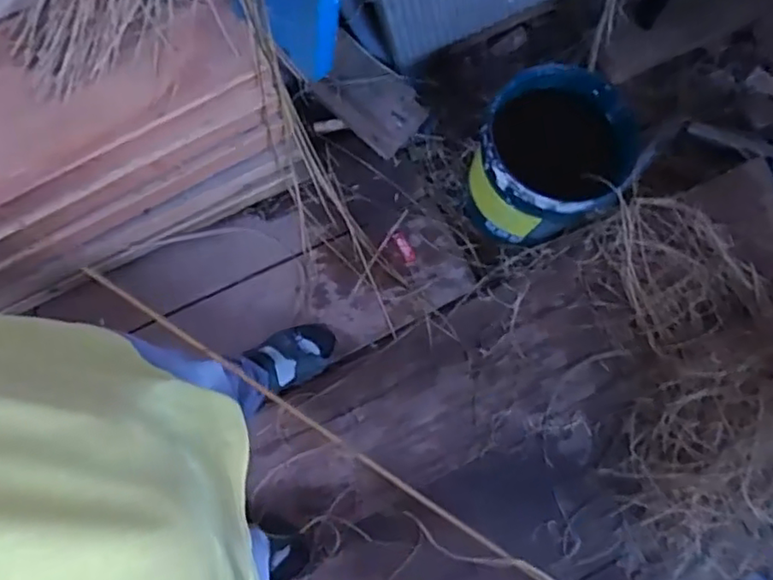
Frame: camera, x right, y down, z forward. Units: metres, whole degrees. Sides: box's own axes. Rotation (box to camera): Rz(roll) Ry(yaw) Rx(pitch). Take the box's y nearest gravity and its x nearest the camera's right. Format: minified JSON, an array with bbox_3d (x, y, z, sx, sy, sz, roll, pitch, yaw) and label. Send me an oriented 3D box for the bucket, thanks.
[{"bbox_3d":[0.324,-0.268,1.276,0.272,0.249,0.288,0,80,-3],"label":"bucket"}]

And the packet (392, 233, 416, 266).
[{"bbox_3d":[0.041,-0.090,1.361,0.027,0.005,0.078,-26,79,-7],"label":"packet"}]

